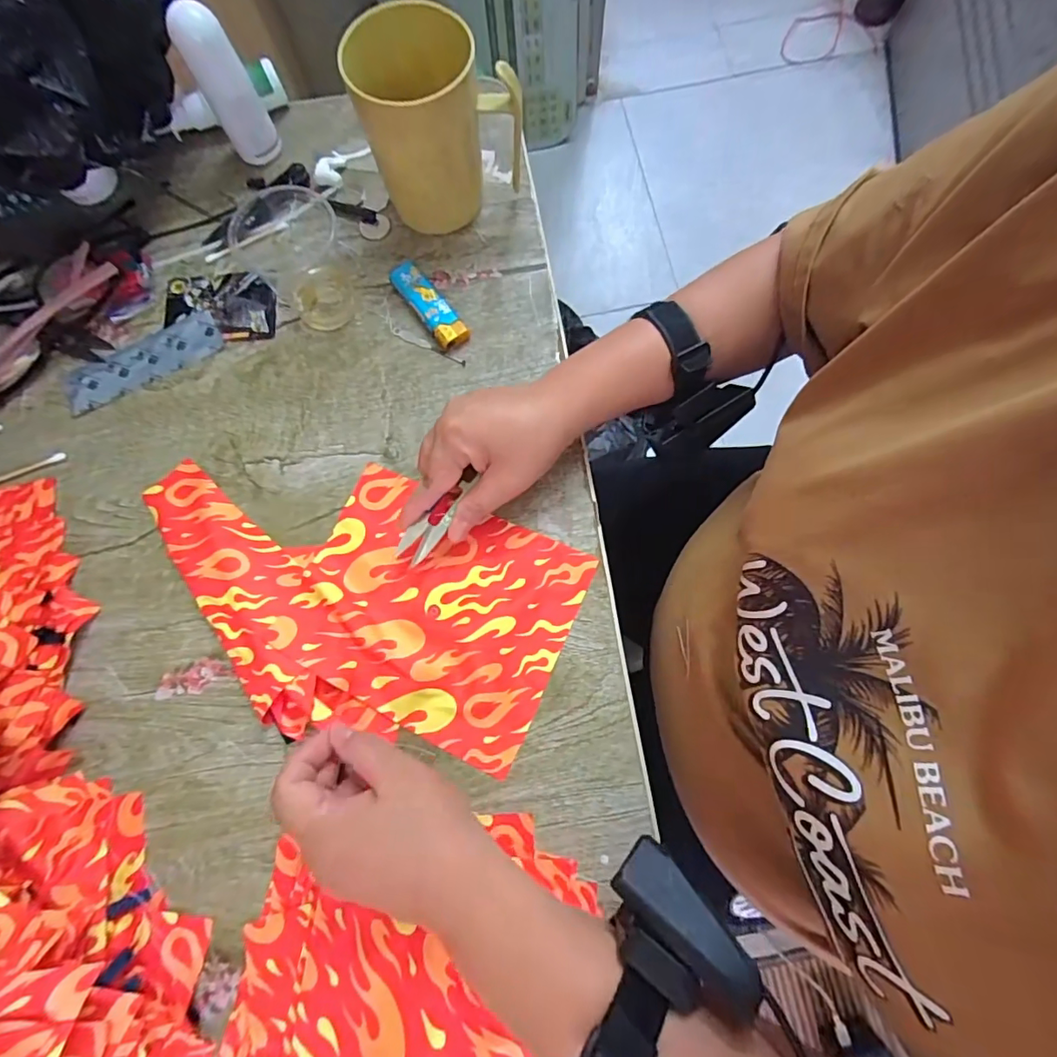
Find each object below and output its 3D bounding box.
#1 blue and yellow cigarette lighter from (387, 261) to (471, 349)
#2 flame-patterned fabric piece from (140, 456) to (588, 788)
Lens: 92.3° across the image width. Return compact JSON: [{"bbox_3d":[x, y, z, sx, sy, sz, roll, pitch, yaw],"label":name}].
[{"bbox_3d":[-0.077,-0.172,0.387,0.024,0.013,0.082,-35,79,-7],"label":"blue and yellow cigarette lighter"},{"bbox_3d":[-0.122,0.039,0.339,0.292,0.019,0.170,24,79,6],"label":"flame-patterned fabric piece"}]

